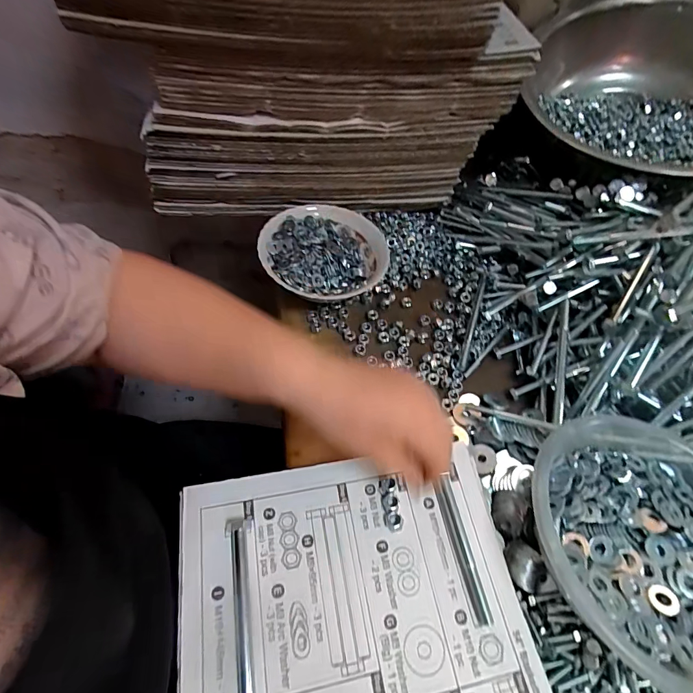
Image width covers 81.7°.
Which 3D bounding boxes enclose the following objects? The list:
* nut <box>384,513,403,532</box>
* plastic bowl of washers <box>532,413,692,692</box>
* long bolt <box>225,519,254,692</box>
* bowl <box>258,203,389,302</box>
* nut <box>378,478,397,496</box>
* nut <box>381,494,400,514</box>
[{"bbox_3d":[0.038,0.139,0.317,0.015,0.004,0.014,-5,57,-10],"label":"nut"},{"bbox_3d":[0.245,0.144,0.309,0.188,0.062,0.190,3,56,-4],"label":"plastic bowl of washers"},{"bbox_3d":[-0.071,0.197,0.266,0.017,0.012,0.150,-5,57,-10],"label":"long bolt"},{"bbox_3d":[-0.026,-0.108,0.479,0.144,0.059,0.131,3,56,-4],"label":"bowl"},{"bbox_3d":[0.034,0.115,0.328,0.014,0.005,0.013,3,56,-4],"label":"nut"},{"bbox_3d":[0.036,0.127,0.322,0.014,0.005,0.014,3,56,-4],"label":"nut"}]

